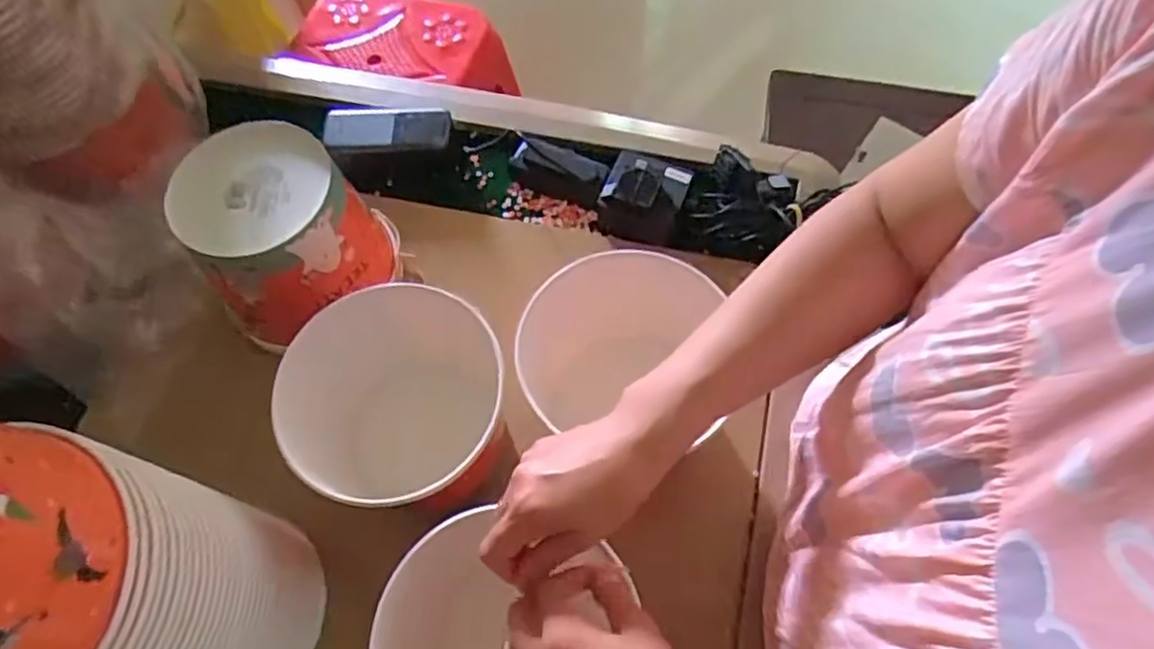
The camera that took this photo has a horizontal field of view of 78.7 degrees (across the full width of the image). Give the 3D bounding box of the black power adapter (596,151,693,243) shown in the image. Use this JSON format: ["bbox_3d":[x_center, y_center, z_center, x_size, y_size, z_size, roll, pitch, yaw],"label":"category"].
[{"bbox_3d":[0.067,-0.126,0.688,0.081,0.045,0.080,17,66,10],"label":"black power adapter"}]

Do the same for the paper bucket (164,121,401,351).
[{"bbox_3d":[-0.241,-0.073,0.614,0.137,0.158,0.130,-13,64,-3],"label":"paper bucket"}]

